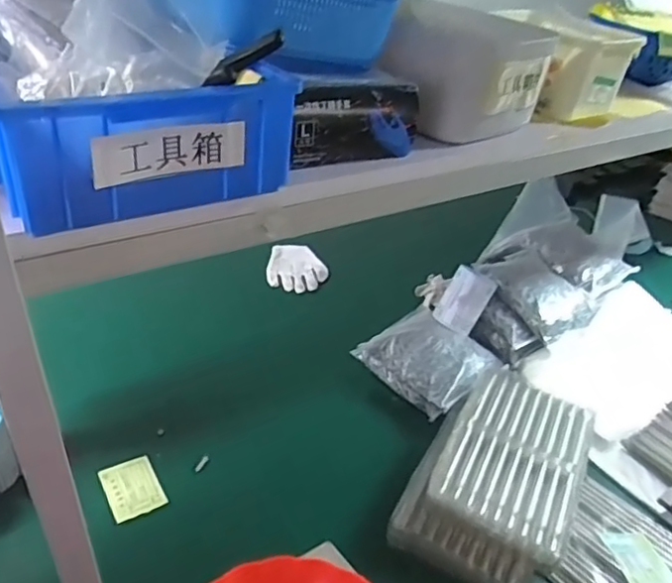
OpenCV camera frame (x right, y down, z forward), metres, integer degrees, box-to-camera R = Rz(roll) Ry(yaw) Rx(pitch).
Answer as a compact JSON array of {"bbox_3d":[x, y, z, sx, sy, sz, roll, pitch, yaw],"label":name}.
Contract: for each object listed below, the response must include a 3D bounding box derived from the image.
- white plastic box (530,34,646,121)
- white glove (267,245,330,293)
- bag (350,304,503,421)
[{"bbox_3d":[0.296,-0.253,0.717,0.124,0.094,0.054,-18,40,-31],"label":"white plastic box"},{"bbox_3d":[-0.080,-0.048,1.300,0.124,0.034,0.151,6,33,1],"label":"white glove"},{"bbox_3d":[0.158,0.116,1.027,0.165,0.088,0.203,-22,43,-35],"label":"bag"}]

